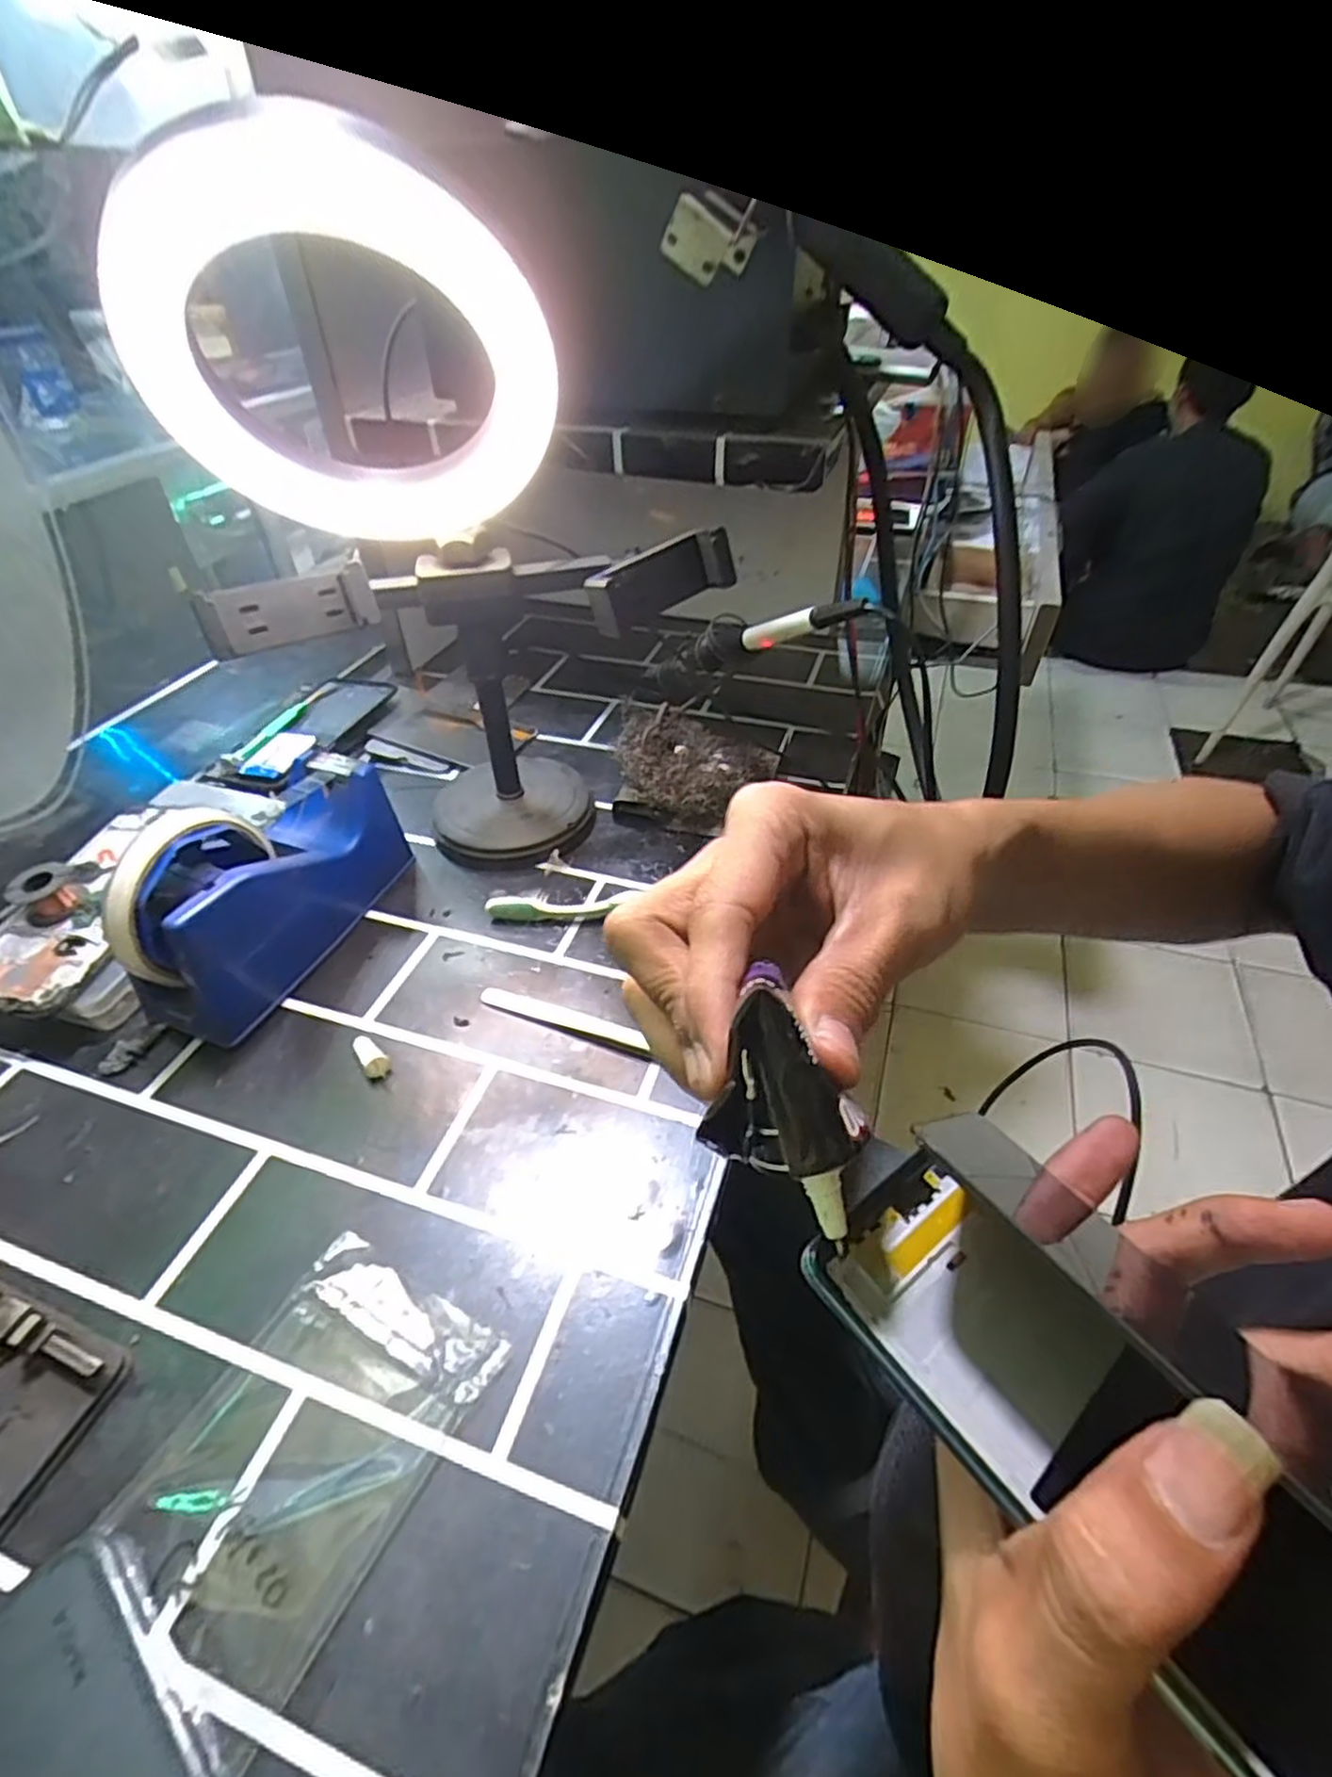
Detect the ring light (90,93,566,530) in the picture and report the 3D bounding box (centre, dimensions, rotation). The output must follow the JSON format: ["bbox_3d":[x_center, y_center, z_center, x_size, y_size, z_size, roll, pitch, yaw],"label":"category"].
[{"bbox_3d":[-0.116,-0.198,0.282,0.153,0.154,0.020,7,71,-39],"label":"ring light"}]

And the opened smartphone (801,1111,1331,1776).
[{"bbox_3d":[0.104,0.124,0.155,0.070,0.014,0.163,-23,49,-33],"label":"opened smartphone"}]

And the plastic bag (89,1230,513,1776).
[{"bbox_3d":[-0.121,0.186,0.248,0.083,0.005,0.111,20,47,22],"label":"plastic bag"}]

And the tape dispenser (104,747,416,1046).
[{"bbox_3d":[-0.211,-0.008,0.392,0.058,0.097,0.158,11,44,14],"label":"tape dispenser"}]

